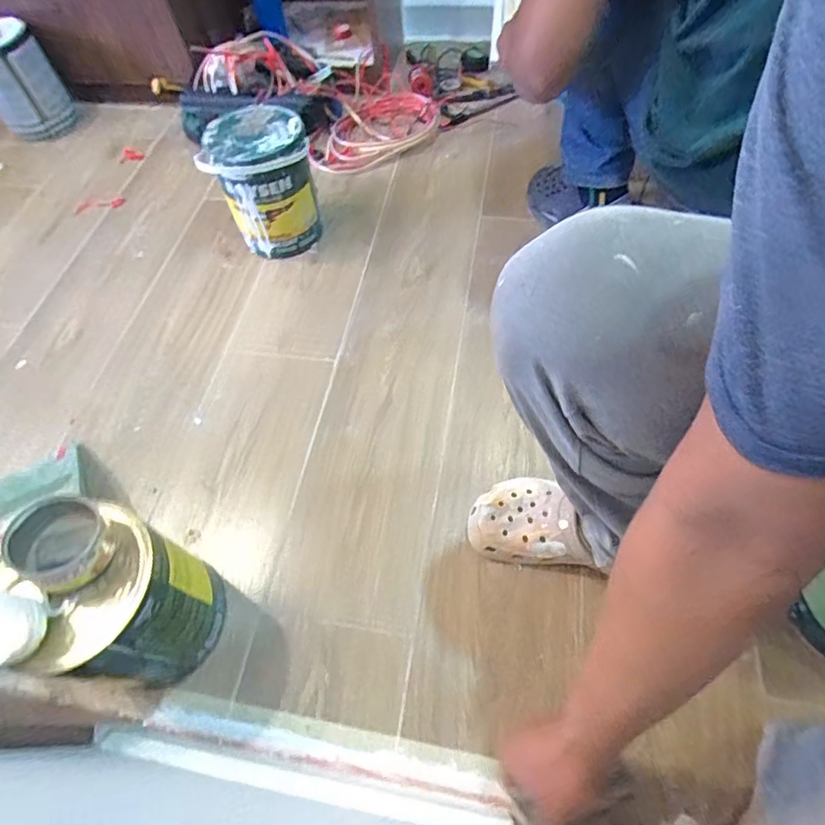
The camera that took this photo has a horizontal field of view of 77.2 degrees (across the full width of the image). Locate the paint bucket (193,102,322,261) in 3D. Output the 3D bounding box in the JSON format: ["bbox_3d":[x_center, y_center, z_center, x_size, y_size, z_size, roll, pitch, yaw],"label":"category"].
[{"bbox_3d":[-0.269,-0.421,0.968,0.168,0.219,0.168,-2,60,3],"label":"paint bucket"}]

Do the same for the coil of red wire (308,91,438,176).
[{"bbox_3d":[-0.088,-0.651,1.204,0.333,0.036,0.213,-34,63,-14],"label":"coil of red wire"}]

